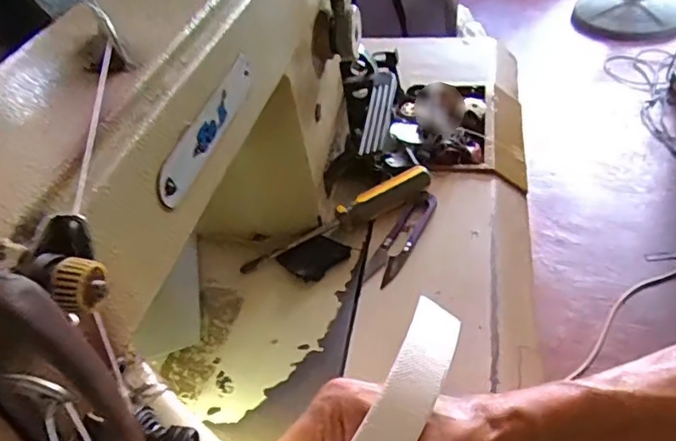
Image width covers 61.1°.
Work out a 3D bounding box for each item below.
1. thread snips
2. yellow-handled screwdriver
[{"bbox_3d":[0.049,0.013,0.438,0.022,0.010,0.096,17,49,23],"label":"thread snips"},{"bbox_3d":[0.001,-0.004,0.448,0.162,0.018,0.021,-21,45,-14],"label":"yellow-handled screwdriver"}]

